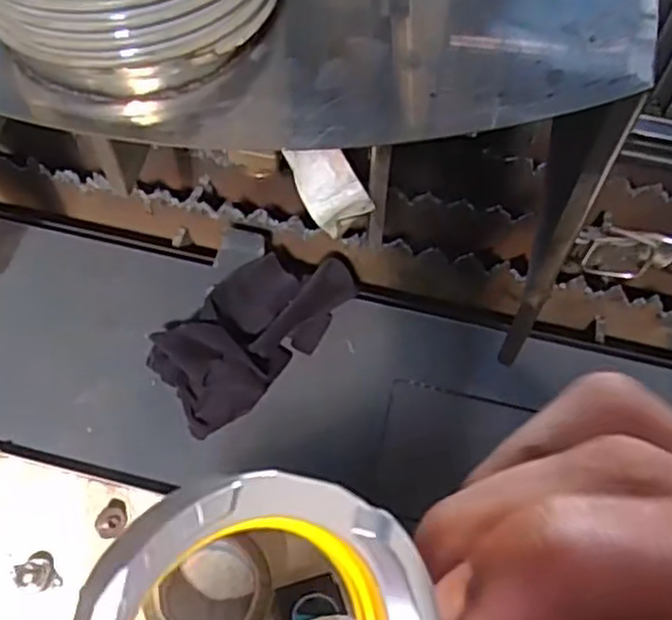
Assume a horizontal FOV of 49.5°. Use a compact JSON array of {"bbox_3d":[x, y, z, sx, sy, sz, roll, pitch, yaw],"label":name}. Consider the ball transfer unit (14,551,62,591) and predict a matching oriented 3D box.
[{"bbox_3d":[-0.248,0.217,0.605,0.029,0.016,0.032,-27,62,-19],"label":"ball transfer unit"}]

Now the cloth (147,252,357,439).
[{"bbox_3d":[-0.076,0.010,0.735,0.232,0.055,0.121,-37,66,-23],"label":"cloth"}]

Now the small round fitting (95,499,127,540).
[{"bbox_3d":[-0.193,0.182,0.635,0.023,0.017,0.035,16,57,8],"label":"small round fitting"}]

